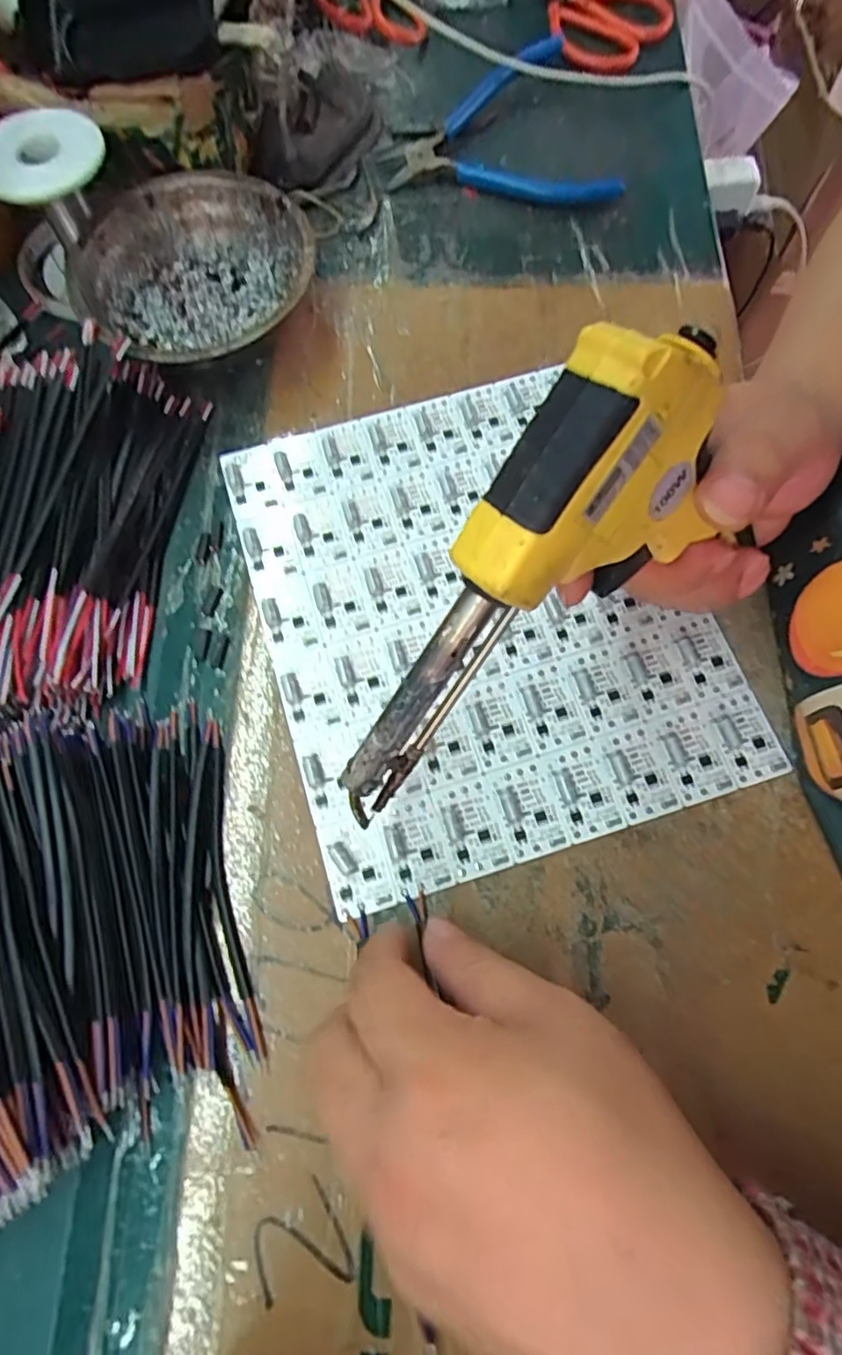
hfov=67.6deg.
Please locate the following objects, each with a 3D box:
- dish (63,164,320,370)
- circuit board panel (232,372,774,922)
[{"bbox_3d":[-0.123,-0.217,0.351,0.125,0.040,0.126,-1,71,2],"label":"dish"},{"bbox_3d":[0.026,-0.037,0.301,0.199,0.005,0.236,-17,72,-4],"label":"circuit board panel"}]

